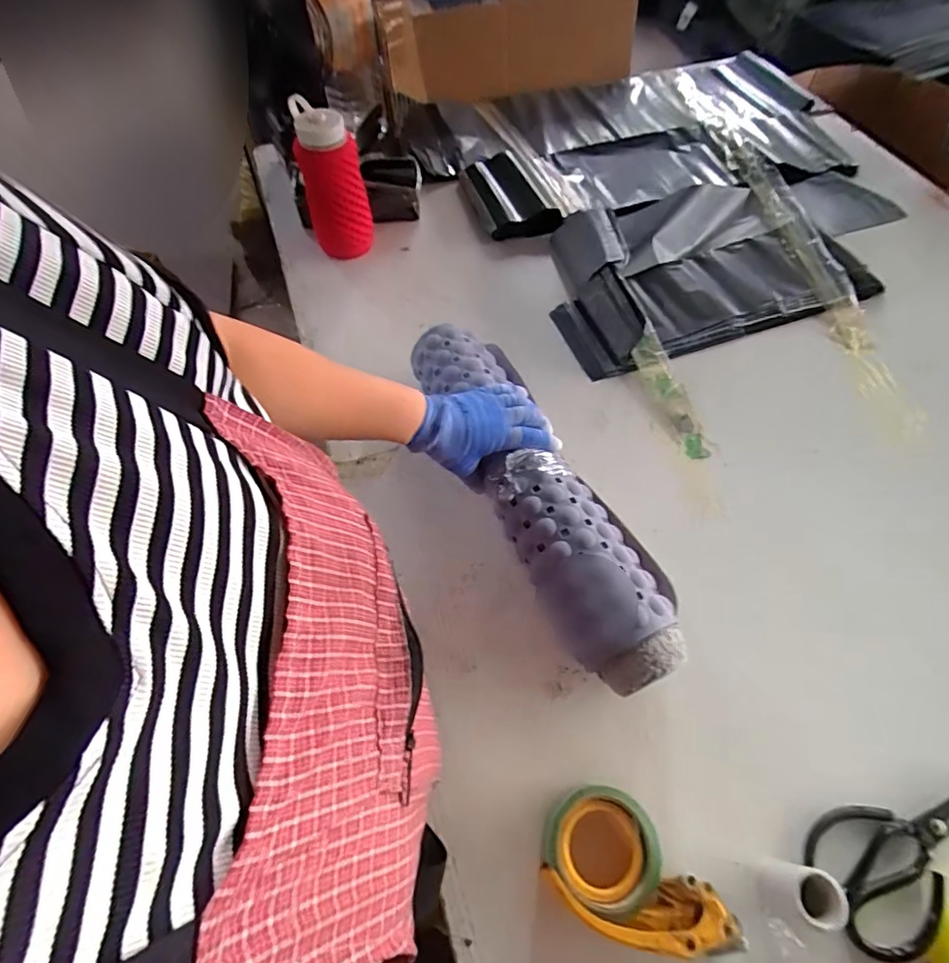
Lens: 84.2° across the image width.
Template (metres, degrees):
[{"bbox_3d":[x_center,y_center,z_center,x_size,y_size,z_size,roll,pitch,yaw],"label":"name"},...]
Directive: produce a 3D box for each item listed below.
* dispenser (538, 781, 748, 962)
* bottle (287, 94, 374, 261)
[{"bbox_3d":[0.130,0.340,0.445,0.092,0.062,0.144,-38,65,-18],"label":"dispenser"},{"bbox_3d":[-0.228,-0.479,0.849,0.097,0.204,0.114,-17,61,-8],"label":"bottle"}]

